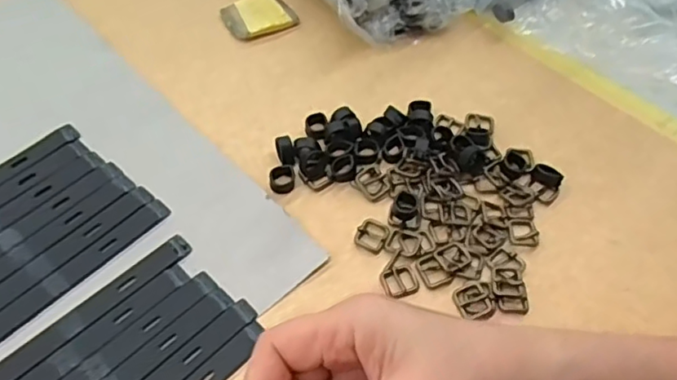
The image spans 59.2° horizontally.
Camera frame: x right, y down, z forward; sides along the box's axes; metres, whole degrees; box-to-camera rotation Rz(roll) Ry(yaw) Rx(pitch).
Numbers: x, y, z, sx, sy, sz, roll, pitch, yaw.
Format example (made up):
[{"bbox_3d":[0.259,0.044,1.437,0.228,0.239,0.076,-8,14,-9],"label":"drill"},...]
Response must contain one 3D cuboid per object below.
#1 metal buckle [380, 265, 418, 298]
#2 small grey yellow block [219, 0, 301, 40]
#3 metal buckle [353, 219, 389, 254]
[{"bbox_3d":[0.038,0.057,0.375,0.022,0.004,0.019,-14,58,-15],"label":"metal buckle"},{"bbox_3d":[-0.069,-0.151,0.514,0.059,0.010,0.047,-26,62,-22],"label":"small grey yellow block"},{"bbox_3d":[0.022,0.030,0.395,0.020,0.004,0.022,27,57,13],"label":"metal buckle"}]

